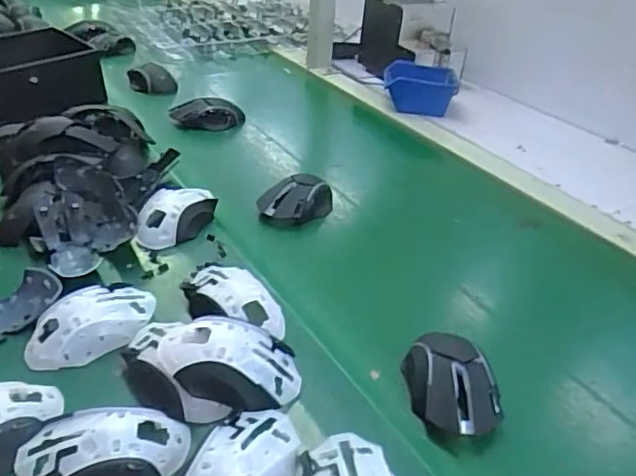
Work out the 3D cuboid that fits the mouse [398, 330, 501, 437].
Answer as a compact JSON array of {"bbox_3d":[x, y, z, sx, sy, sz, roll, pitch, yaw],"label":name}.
[{"bbox_3d":[0.112,0.118,0.500,0.066,0.032,0.107,-2,34,-8],"label":"mouse"}]

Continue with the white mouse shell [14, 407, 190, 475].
[{"bbox_3d":[-0.155,0.155,0.423,0.119,0.034,0.068,-3,34,-10],"label":"white mouse shell"}]

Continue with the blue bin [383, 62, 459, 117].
[{"bbox_3d":[0.178,-0.263,1.033,0.126,0.062,0.095,10,34,9],"label":"blue bin"}]

